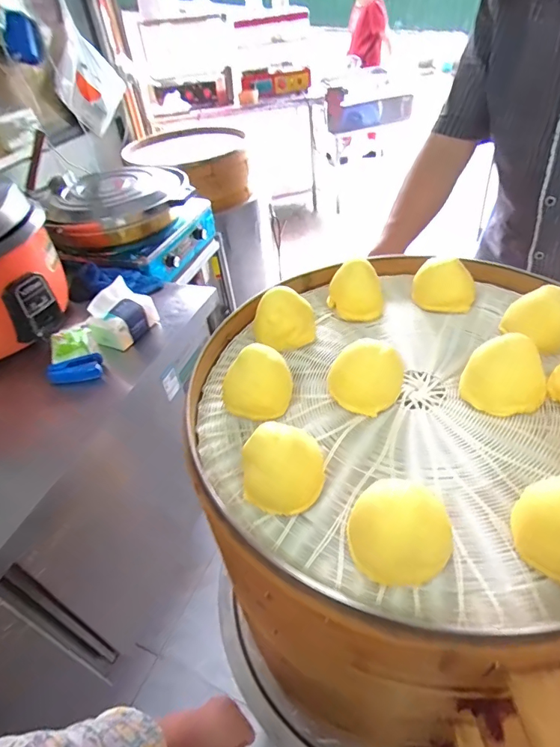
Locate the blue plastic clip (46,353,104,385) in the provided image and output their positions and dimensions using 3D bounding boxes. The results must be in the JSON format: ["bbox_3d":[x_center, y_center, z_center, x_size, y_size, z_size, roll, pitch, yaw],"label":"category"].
[{"bbox_3d":[-0.415,-0.006,0.881,0.111,0.037,0.044,-14,43,-8],"label":"blue plastic clip"}]

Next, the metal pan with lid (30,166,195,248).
[{"bbox_3d":[-0.484,-0.520,1.293,0.412,0.131,0.377,-25,45,-19],"label":"metal pan with lid"}]

